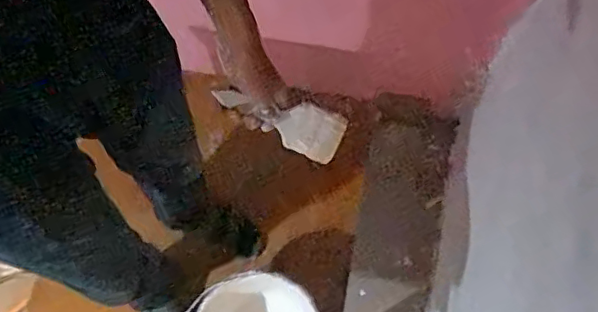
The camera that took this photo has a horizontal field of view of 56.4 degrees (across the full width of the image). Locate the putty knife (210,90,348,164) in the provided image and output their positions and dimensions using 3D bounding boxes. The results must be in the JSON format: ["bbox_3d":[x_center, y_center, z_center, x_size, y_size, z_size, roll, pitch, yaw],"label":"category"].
[{"bbox_3d":[-0.022,-0.043,0.685,0.171,0.016,0.061,19,98,-23],"label":"putty knife"}]

